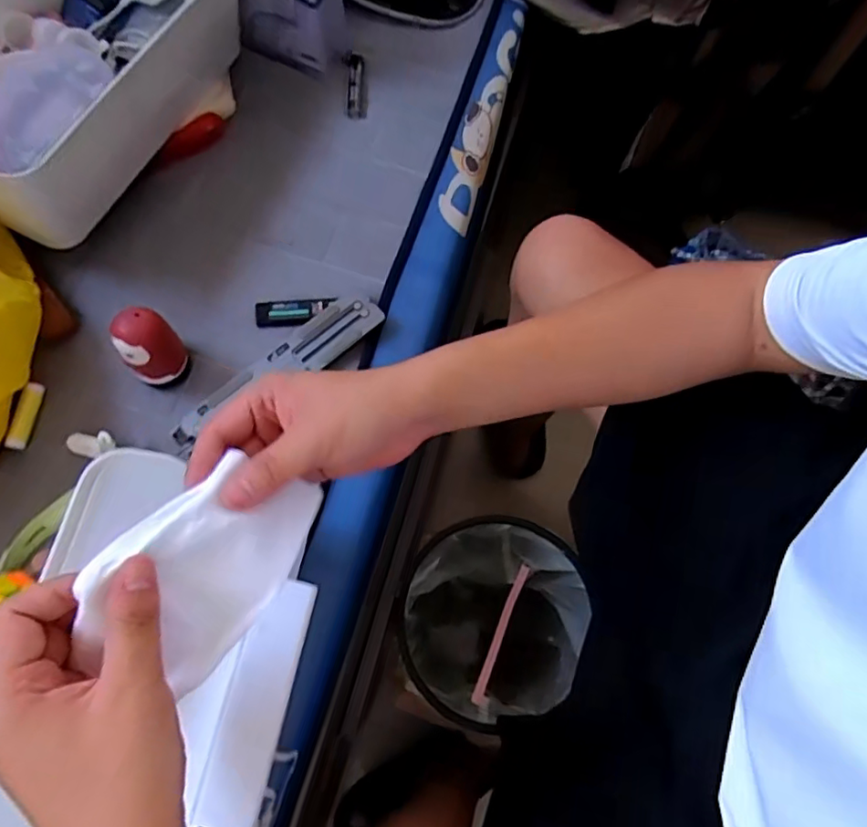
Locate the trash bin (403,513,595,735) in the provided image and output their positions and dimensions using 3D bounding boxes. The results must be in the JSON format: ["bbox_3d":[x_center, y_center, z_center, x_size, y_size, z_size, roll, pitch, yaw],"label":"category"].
[{"bbox_3d":[0.066,0.270,0.775,0.209,0.271,0.224,12,72,3],"label":"trash bin"}]

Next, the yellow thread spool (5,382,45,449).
[{"bbox_3d":[-0.358,0.002,0.513,0.012,0.017,0.058,14,72,4],"label":"yellow thread spool"}]

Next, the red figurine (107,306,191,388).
[{"bbox_3d":[-0.241,-0.053,0.500,0.046,0.071,0.043,0,71,-1],"label":"red figurine"}]

